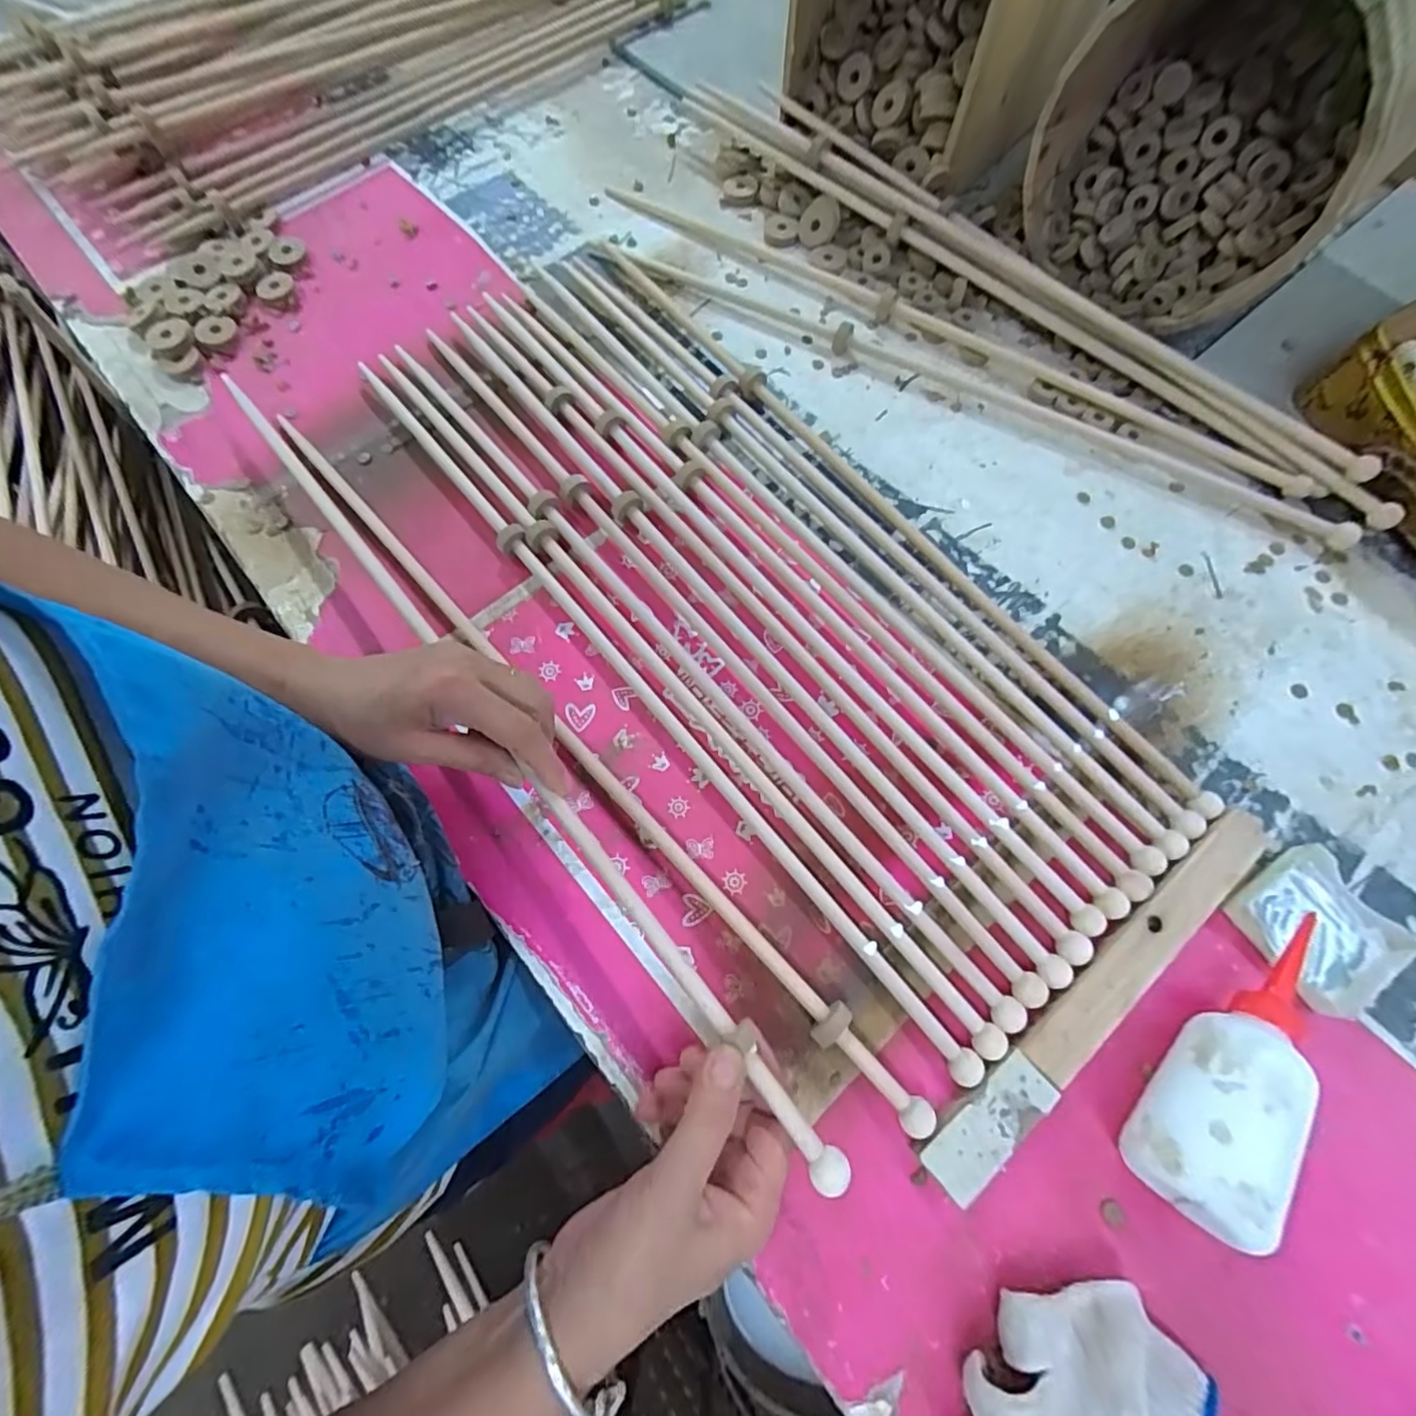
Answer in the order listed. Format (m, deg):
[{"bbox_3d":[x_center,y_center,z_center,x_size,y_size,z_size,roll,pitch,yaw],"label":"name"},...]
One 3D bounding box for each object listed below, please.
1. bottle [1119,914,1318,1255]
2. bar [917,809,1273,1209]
[{"bbox_3d":[0.287,0.182,0.323,0.055,0.062,0.178,35,74,13],"label":"bottle"},{"bbox_3d":[0.232,0.164,0.351,0.286,0.017,0.034,-39,74,-12],"label":"bar"}]

